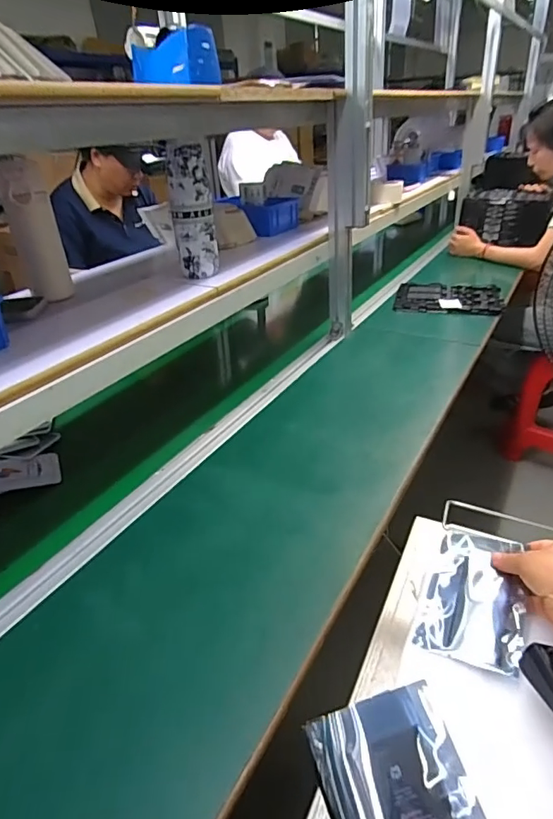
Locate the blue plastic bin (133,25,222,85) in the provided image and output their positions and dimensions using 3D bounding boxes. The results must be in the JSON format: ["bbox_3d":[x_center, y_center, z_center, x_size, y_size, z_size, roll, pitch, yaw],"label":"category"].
[{"bbox_3d":[-0.189,-0.657,0.935,0.165,0.082,0.085,20,38,33],"label":"blue plastic bin"}]

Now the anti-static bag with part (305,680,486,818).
[{"bbox_3d":[0.084,0.262,0.308,0.090,0.016,0.144,-15,52,-8],"label":"anti-static bag with part"}]

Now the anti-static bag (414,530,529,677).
[{"bbox_3d":[0.206,0.191,0.516,0.096,0.018,0.142,5,45,28],"label":"anti-static bag"}]

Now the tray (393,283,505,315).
[{"bbox_3d":[0.472,-0.311,1.365,0.274,0.021,0.212,6,35,17],"label":"tray"}]

